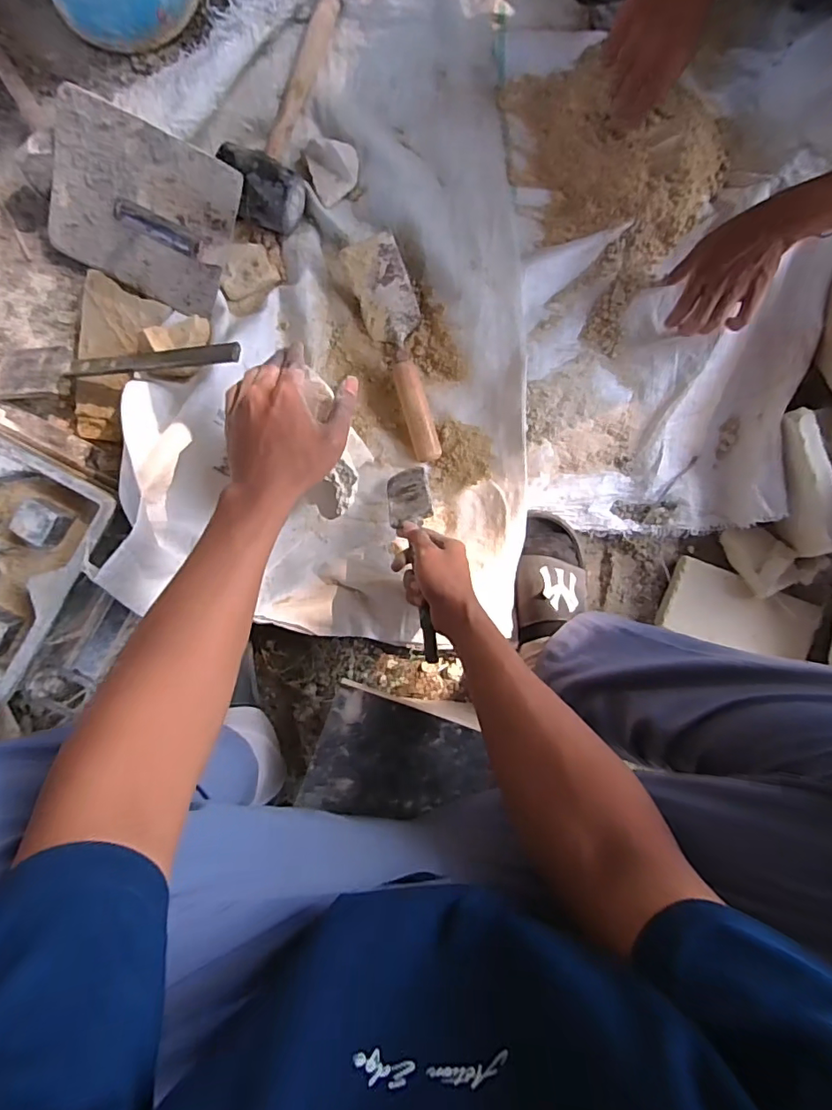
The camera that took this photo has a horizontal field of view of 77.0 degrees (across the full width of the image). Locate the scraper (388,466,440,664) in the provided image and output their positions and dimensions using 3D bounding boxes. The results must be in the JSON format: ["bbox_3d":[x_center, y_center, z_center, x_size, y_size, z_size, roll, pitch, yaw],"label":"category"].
[{"bbox_3d":[-0.002,0.001,0.602,0.054,0.012,0.247,-14,64,18],"label":"scraper"}]

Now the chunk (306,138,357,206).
[{"bbox_3d":[-0.099,-0.471,0.638,0.058,0.027,0.064,-17,92,-3],"label":"chunk"}]

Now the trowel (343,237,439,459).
[{"bbox_3d":[-0.009,-0.253,0.647,0.071,0.044,0.263,-21,92,-3],"label":"trowel"}]

